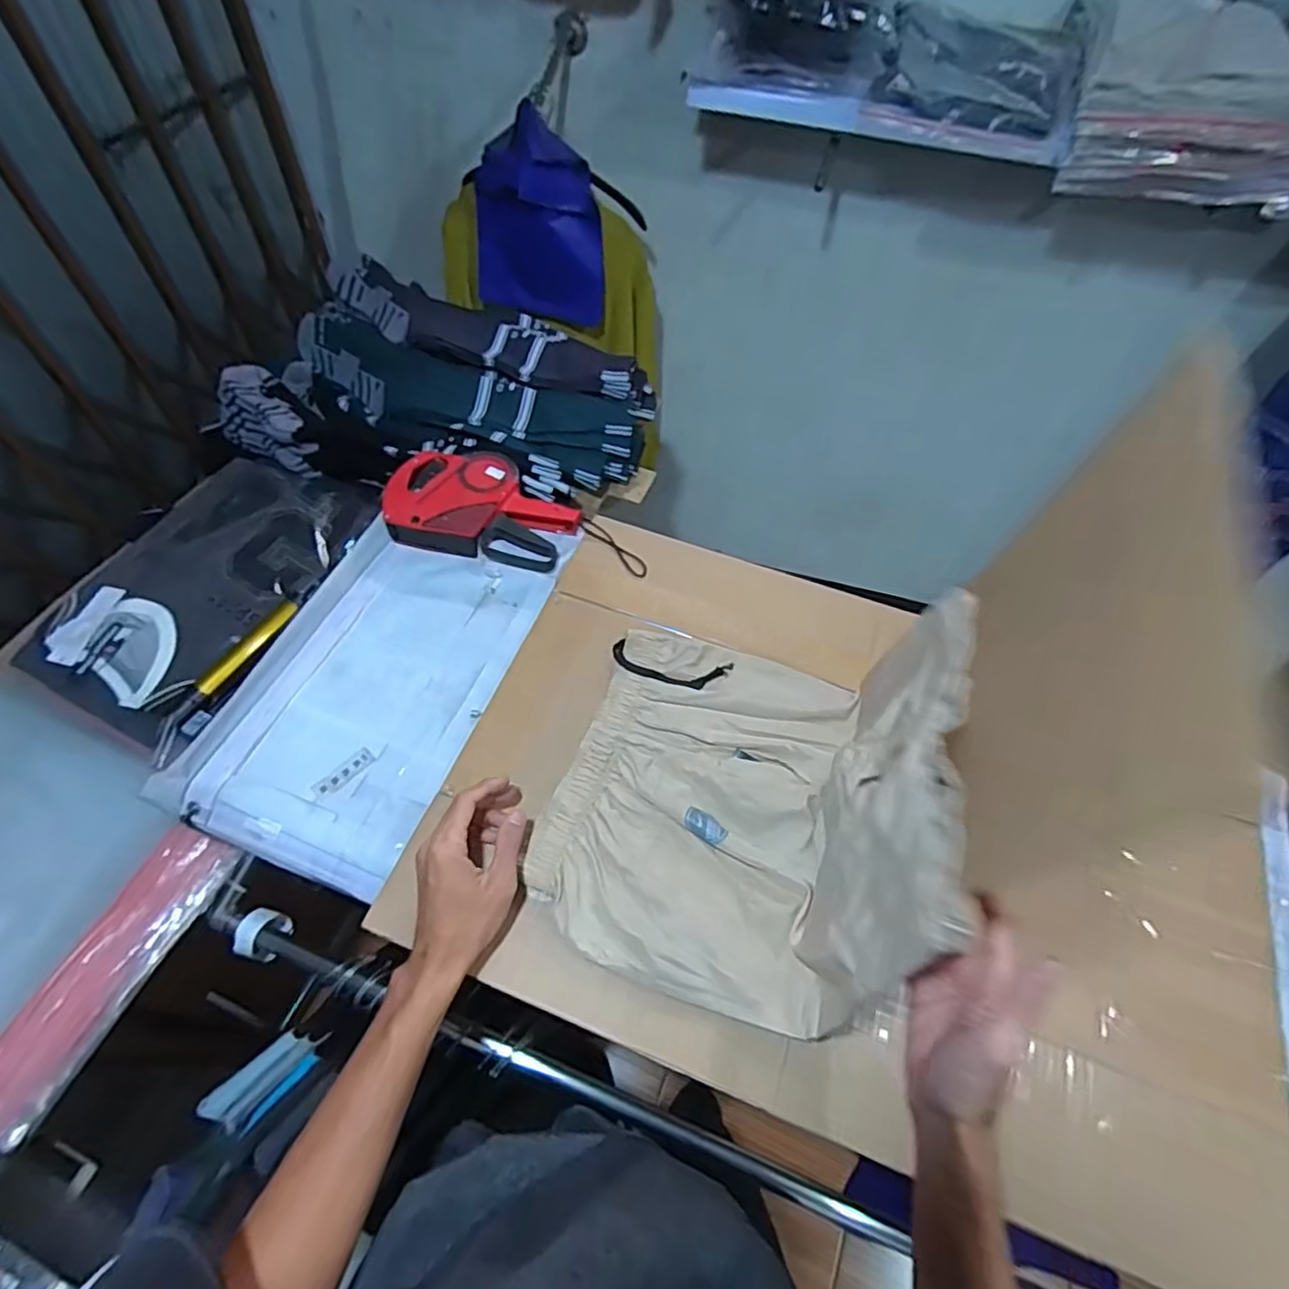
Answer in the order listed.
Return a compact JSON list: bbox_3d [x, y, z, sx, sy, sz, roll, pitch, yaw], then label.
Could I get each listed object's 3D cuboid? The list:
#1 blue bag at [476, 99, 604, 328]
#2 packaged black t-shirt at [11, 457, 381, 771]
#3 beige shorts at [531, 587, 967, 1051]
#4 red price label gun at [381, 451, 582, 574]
[{"bbox_3d":[-0.212,-0.827,1.267,0.236,0.347,0.119,-10,59,-9],"label":"blue bag"},{"bbox_3d":[-0.547,-0.077,0.795,0.288,0.045,0.387,18,58,8],"label":"packaged black t-shirt"},{"bbox_3d":[0.065,0.092,0.518,0.265,0.217,0.314,17,58,7],"label":"beige shorts"},{"bbox_3d":[-0.195,-0.163,0.784,0.218,0.050,0.148,15,58,6],"label":"red price label gun"}]

